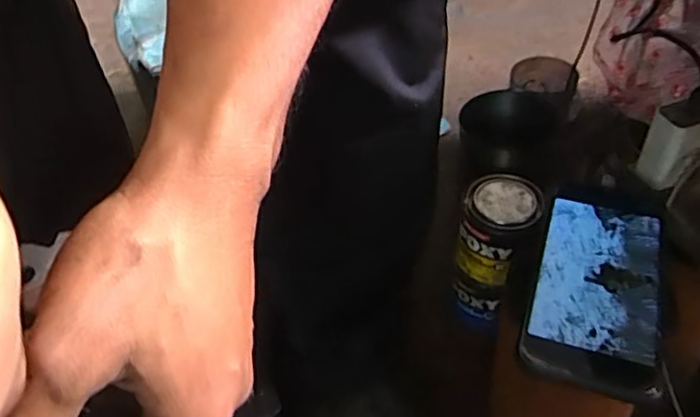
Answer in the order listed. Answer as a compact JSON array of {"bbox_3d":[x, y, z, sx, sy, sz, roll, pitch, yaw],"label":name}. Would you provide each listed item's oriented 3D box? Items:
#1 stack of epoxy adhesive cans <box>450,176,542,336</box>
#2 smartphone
[{"bbox_3d":[0.133,0.046,0.569,0.066,0.145,0.075,16,49,21],"label":"stack of epoxy adhesive cans"},{"bbox_3d":[0.156,0.044,0.389,0.076,0.006,0.157,11,47,17],"label":"smartphone"}]

